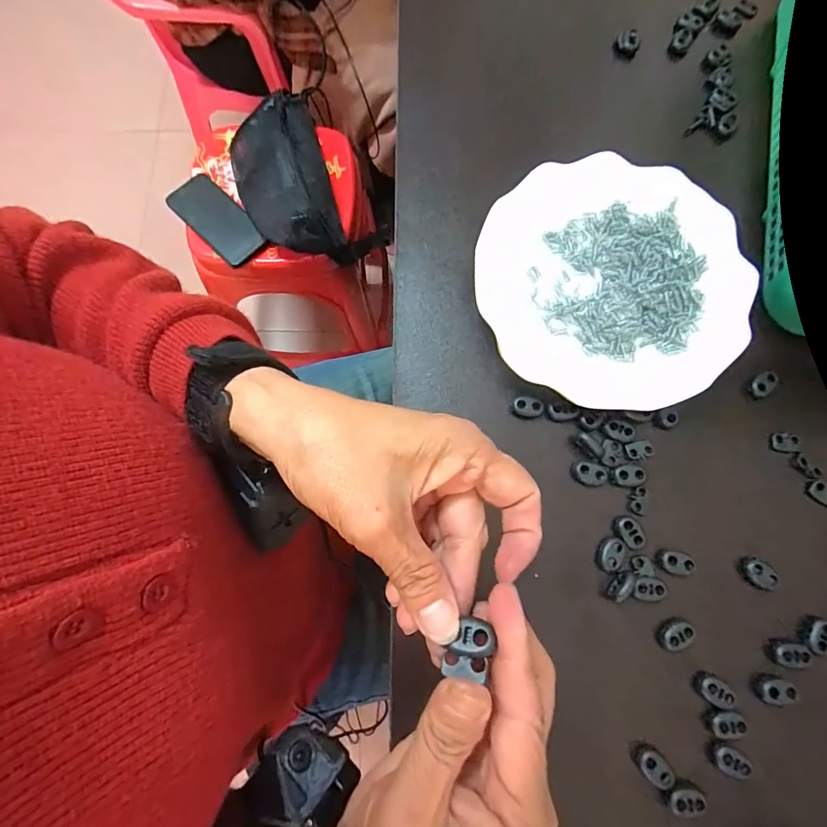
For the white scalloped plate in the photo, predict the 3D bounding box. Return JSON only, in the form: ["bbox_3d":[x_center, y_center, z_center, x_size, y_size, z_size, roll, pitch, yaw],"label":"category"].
[{"bbox_3d":[0.133,-0.091,0.305,0.173,0.022,0.174,1,76,-3],"label":"white scalloped plate"}]

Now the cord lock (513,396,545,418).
[{"bbox_3d":[0.077,-0.004,0.297,0.019,0.006,0.012,8,76,-1],"label":"cord lock"}]

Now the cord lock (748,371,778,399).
[{"bbox_3d":[0.238,-0.020,0.301,0.023,0.007,0.014,-31,80,-9],"label":"cord lock"}]

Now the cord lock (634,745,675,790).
[{"bbox_3d":[0.136,0.200,0.251,0.014,0.010,0.020,-38,81,-11],"label":"cord lock"}]

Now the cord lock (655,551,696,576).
[{"bbox_3d":[0.162,0.093,0.276,0.020,0.011,0.013,13,76,0],"label":"cord lock"}]

